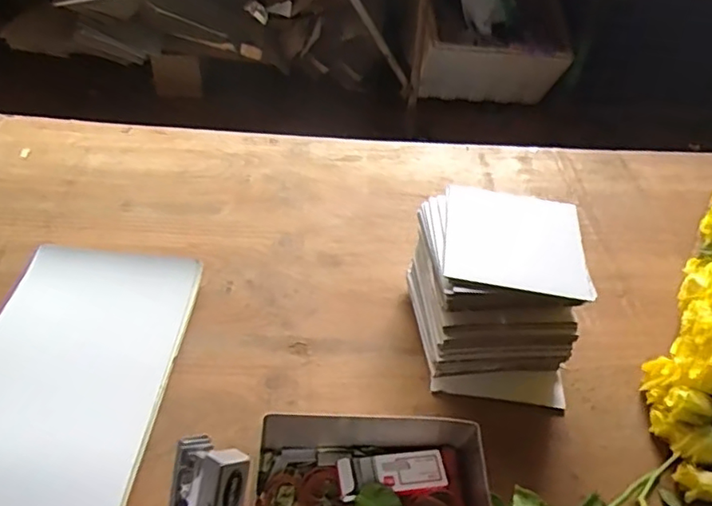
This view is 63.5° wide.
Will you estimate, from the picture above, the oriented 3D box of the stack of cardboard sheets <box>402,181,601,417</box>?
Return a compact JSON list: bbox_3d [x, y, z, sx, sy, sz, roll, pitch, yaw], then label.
[{"bbox_3d":[0.164,0.049,0.701,0.184,0.143,0.215,7,48,1],"label":"stack of cardboard sheets"}]

